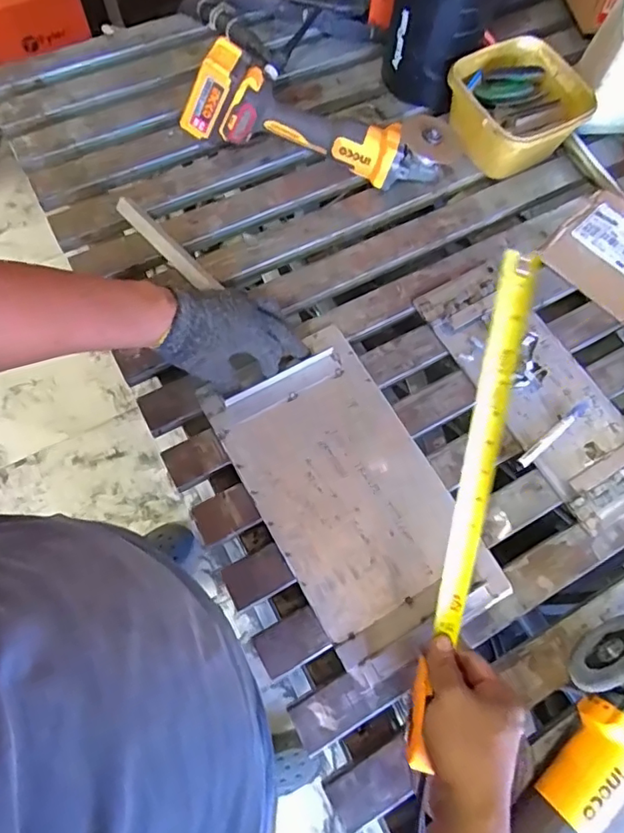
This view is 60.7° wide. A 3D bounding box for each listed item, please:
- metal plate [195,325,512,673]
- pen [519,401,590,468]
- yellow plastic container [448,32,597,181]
[{"bbox_3d":[0.040,0.084,0.616,0.199,0.019,0.359,-28,73,-12],"label":"metal plate"},{"bbox_3d":[0.300,0.019,0.652,0.127,0.008,0.014,-38,76,-14],"label":"pen"},{"bbox_3d":[0.296,-0.445,0.784,0.176,0.095,0.162,-22,72,-10],"label":"yellow plastic container"}]

